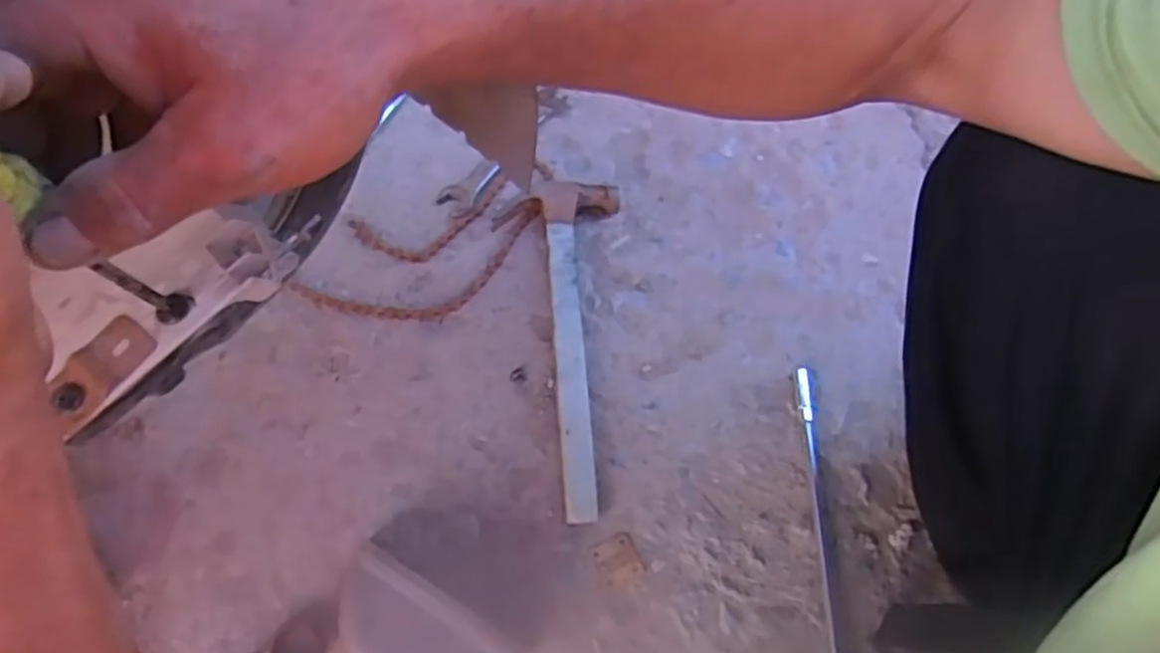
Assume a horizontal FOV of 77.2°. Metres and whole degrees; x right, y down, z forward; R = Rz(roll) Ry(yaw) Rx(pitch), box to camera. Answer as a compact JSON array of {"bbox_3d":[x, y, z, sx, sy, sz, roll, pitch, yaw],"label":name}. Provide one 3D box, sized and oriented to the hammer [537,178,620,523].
[{"bbox_3d":[0.003,0.011,0.685,0.072,0.031,0.332,-1,67,-4],"label":"hammer"}]

